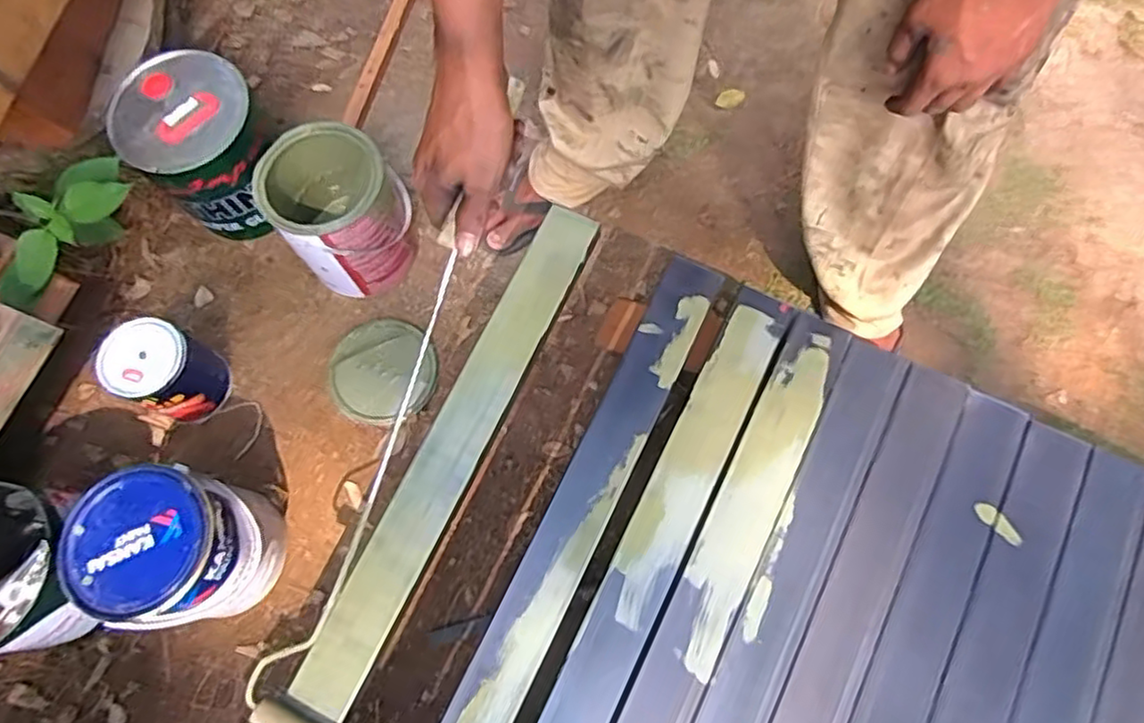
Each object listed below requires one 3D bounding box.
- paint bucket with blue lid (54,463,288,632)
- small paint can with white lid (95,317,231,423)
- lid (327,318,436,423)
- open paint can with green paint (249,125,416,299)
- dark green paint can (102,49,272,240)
[{"bbox_3d":[-0.459,0.220,0.823,0.156,0.198,0.161,-1,71,3],"label":"paint bucket with blue lid"},{"bbox_3d":[-0.543,0.013,0.930,0.106,0.135,0.102,-1,71,3],"label":"small paint can with white lid"},{"bbox_3d":[-0.273,0.011,0.986,0.145,0.019,0.153,-1,71,3],"label":"lid"},{"bbox_3d":[-0.318,-0.207,0.960,0.164,0.187,0.168,-41,74,-10],"label":"open paint can with green paint"},{"bbox_3d":[-0.517,-0.304,0.994,0.180,0.190,0.208,-42,74,-11],"label":"dark green paint can"}]

